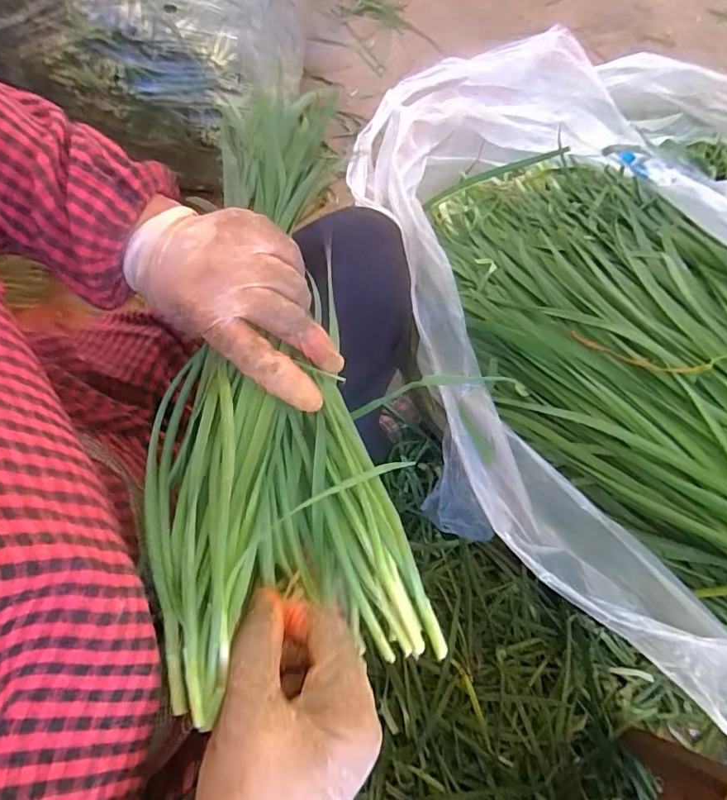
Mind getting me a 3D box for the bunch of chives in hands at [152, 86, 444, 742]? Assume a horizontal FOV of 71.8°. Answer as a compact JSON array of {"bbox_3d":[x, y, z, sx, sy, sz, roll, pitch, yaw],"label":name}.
[{"bbox_3d":[-0.046,-0.020,0.303,0.148,0.063,0.353,-4,75,-1],"label":"bunch of chives in hands"}]

